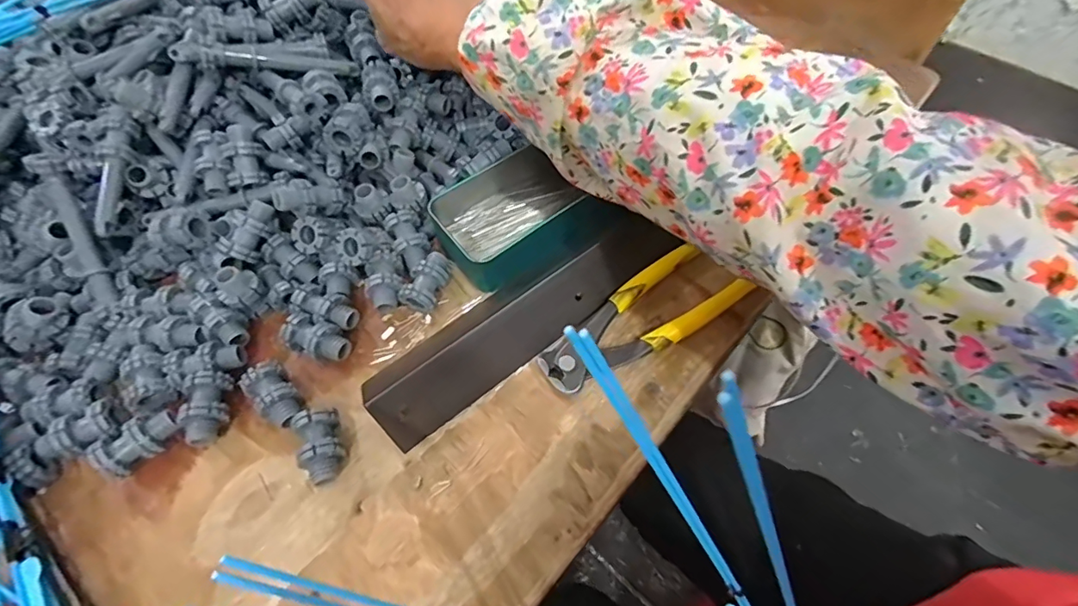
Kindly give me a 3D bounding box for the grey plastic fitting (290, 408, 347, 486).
[{"bbox_3d":[-0.116,0.078,0.256,0.021,0.025,0.037,-16,60,-8],"label":"grey plastic fitting"}]

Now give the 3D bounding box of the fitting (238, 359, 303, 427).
[{"bbox_3d":[-0.148,0.053,0.272,0.039,0.023,0.022,38,67,22],"label":"fitting"}]

